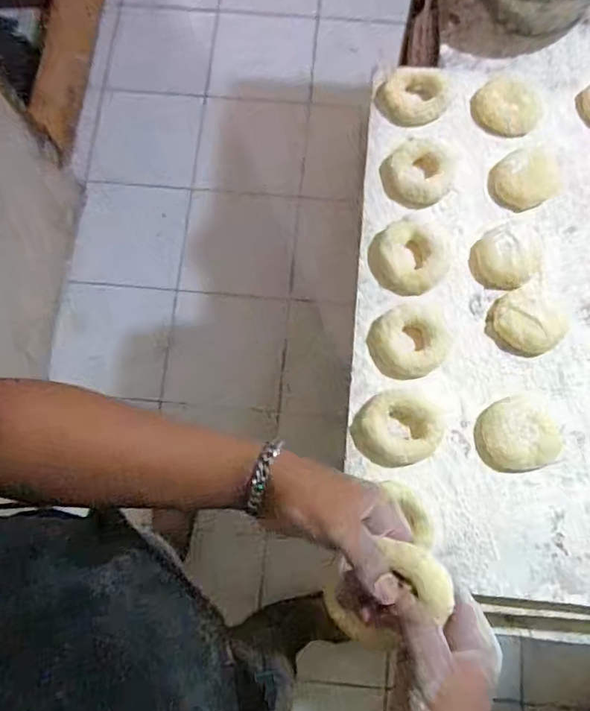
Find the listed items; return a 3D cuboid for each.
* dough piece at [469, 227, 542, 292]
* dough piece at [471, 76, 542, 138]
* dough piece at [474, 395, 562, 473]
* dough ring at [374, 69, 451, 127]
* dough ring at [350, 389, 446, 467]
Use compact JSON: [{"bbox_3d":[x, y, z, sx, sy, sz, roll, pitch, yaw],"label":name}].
[{"bbox_3d":[0.222,-0.103,0.607,0.067,0.023,0.065,0,76,0],"label":"dough piece"},{"bbox_3d":[0.244,-0.278,0.652,0.084,0.019,0.067,-19,77,-4],"label":"dough piece"},{"bbox_3d":[0.212,0.075,0.555,0.074,0.025,0.068,-13,76,-3],"label":"dough piece"},{"bbox_3d":[0.132,-0.292,0.654,0.076,0.021,0.063,28,78,7],"label":"dough ring"},{"bbox_3d":[0.102,0.070,0.566,0.088,0.030,0.070,-11,76,-2],"label":"dough ring"}]

